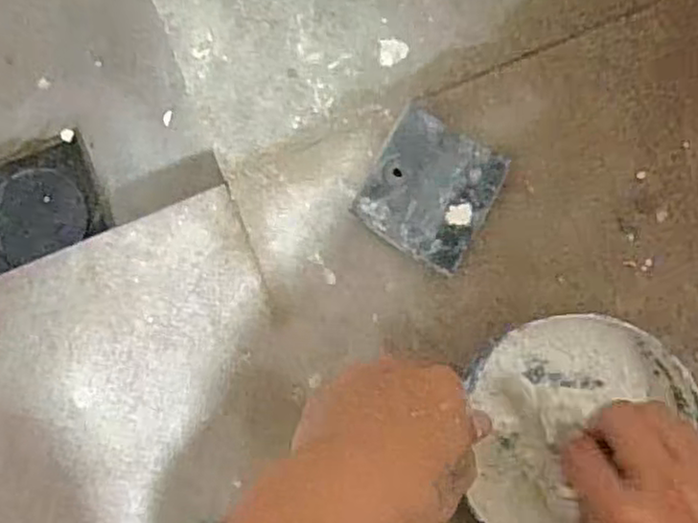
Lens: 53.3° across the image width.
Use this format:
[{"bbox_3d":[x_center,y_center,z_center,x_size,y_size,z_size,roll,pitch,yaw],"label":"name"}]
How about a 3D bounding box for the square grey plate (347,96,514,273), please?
[{"bbox_3d":[0.049,-0.044,0.424,0.072,0.016,0.078,30,87,3],"label":"square grey plate"}]

